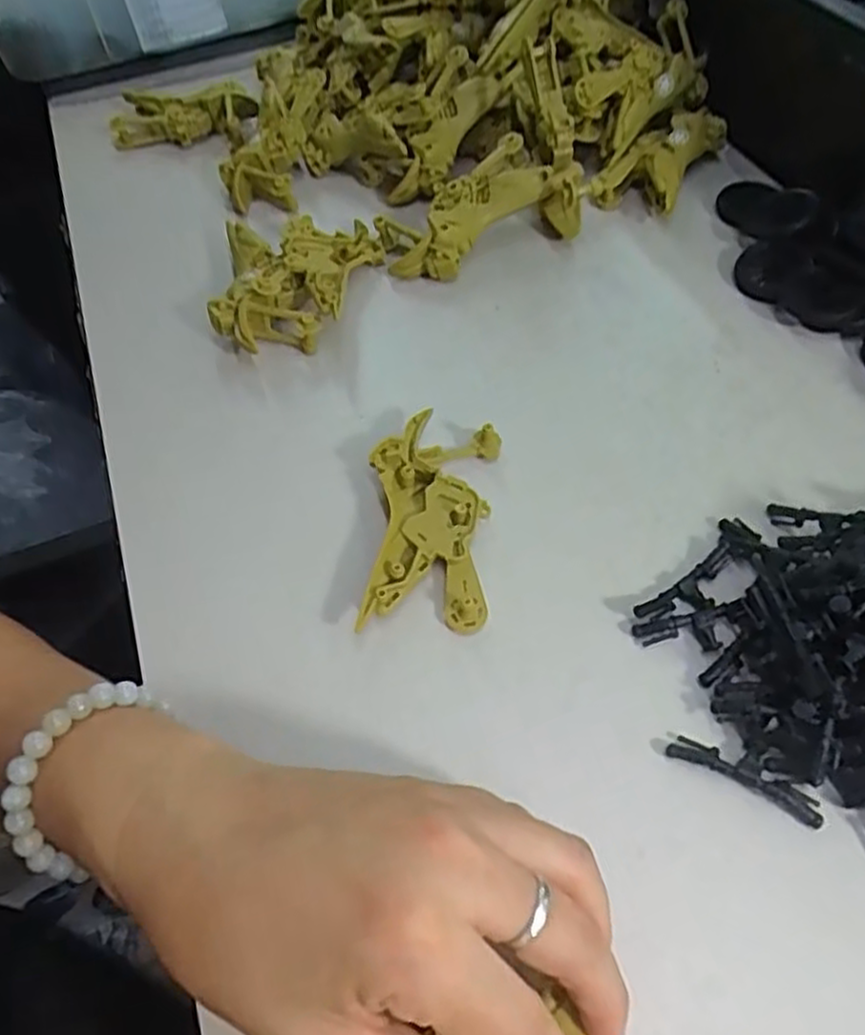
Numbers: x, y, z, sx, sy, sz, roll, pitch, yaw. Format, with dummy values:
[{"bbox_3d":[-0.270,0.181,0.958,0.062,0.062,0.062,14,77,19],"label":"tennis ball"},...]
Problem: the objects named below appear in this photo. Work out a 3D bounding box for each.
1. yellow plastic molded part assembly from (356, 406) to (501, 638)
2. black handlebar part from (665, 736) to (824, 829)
[{"bbox_3d":[-0.001,0.001,0.312,0.049,0.016,0.096,3,55,6],"label":"yellow plastic molded part assembly"},{"bbox_3d":[0.103,0.085,0.251,0.049,0.006,0.009,24,60,20],"label":"black handlebar part"}]

